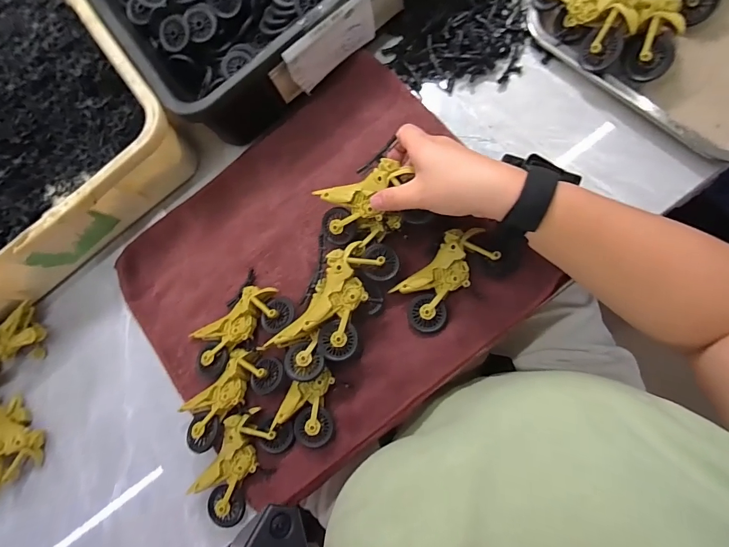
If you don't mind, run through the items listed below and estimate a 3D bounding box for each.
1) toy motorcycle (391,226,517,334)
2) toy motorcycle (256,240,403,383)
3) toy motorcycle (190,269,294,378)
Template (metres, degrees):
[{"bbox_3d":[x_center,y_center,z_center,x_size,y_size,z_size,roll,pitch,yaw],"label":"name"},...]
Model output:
[{"bbox_3d":[0.086,0.002,0.385,0.116,0.014,0.064,-43,75,2],"label":"toy motorcycle"},{"bbox_3d":[-0.027,0.033,0.383,0.068,0.033,0.144,34,88,15],"label":"toy motorcycle"},{"bbox_3d":[-0.130,0.050,0.422,0.110,0.032,0.073,-37,70,1],"label":"toy motorcycle"}]

